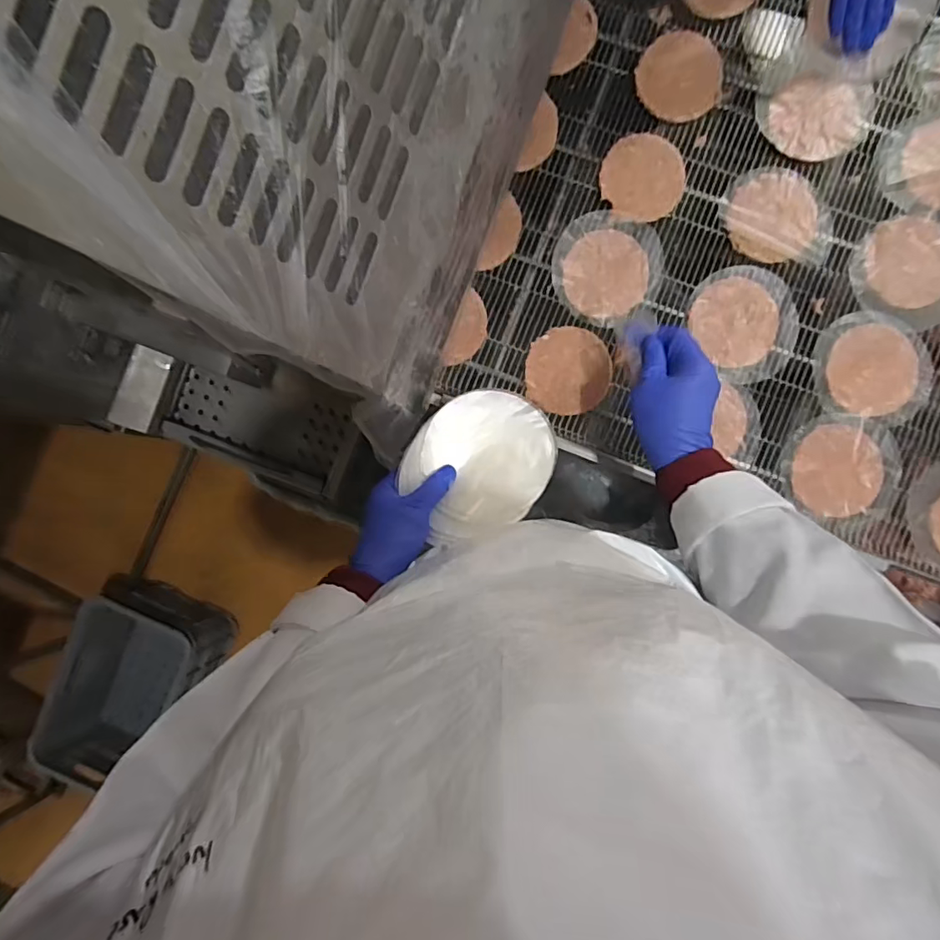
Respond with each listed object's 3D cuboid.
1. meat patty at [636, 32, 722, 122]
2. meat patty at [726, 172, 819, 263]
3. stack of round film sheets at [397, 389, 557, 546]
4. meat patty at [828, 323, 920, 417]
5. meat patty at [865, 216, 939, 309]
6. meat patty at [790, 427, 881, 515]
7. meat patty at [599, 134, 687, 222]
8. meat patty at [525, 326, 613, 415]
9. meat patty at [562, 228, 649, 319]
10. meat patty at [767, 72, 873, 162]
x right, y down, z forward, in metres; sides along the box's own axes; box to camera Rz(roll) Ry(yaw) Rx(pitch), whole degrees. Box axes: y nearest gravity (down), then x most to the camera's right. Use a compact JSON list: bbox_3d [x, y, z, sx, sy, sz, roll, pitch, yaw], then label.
[{"bbox_3d":[0.227,-0.426,0.573,0.083,0.005,0.093,-28,87,2],"label":"meat patty"},{"bbox_3d":[0.323,-0.270,0.566,0.090,0.006,0.091,0,89,3],"label":"meat patty"},{"bbox_3d":[0.009,-0.007,0.499,0.123,0.022,0.143,44,91,3],"label":"stack of round film sheets"},{"bbox_3d":[0.423,-0.105,0.554,0.088,0.008,0.093,0,89,3],"label":"meat patty"},{"bbox_3d":[0.461,-0.218,0.555,0.093,0.006,0.089,0,89,3],"label":"meat patty"},{"bbox_3d":[0.383,0.001,0.552,0.086,0.009,0.092,0,89,3],"label":"meat patty"},{"bbox_3d":[0.187,-0.316,0.573,0.087,0.008,0.089,0,89,3],"label":"meat patty"},{"bbox_3d":[0.107,-0.107,0.576,0.089,0.007,0.091,-1,89,3],"label":"meat patty"},{"bbox_3d":[0.147,-0.212,0.573,0.089,0.009,0.090,0,89,3],"label":"meat patty"},{"bbox_3d":[0.374,-0.377,0.561,0.103,0.010,0.092,-31,87,2],"label":"meat patty"}]

